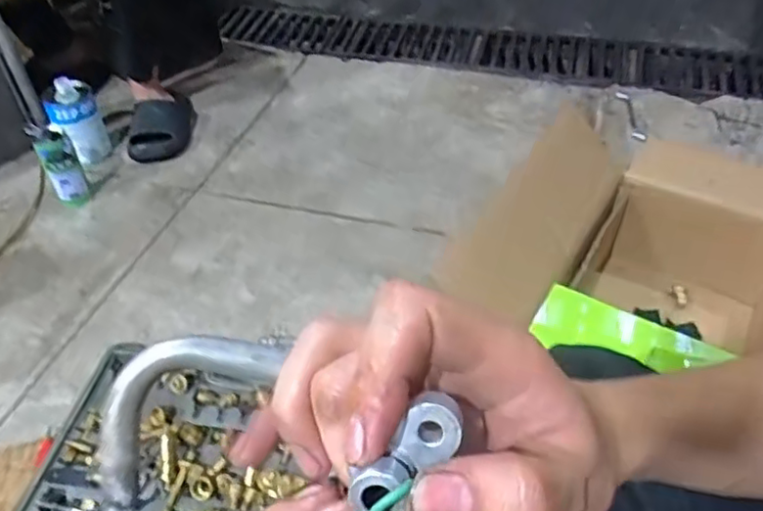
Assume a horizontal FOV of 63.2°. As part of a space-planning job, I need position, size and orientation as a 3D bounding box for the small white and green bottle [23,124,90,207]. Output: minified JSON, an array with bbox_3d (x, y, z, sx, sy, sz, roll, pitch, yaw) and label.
[{"bbox_3d":[-0.647,-0.180,1.252,0.065,0.154,0.066,-27,49,-25],"label":"small white and green bottle"}]

